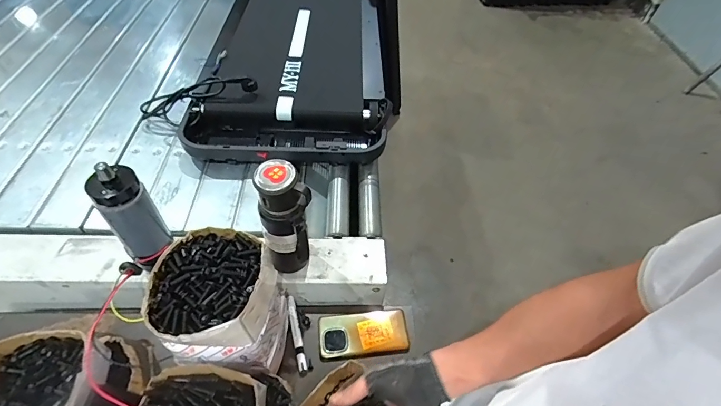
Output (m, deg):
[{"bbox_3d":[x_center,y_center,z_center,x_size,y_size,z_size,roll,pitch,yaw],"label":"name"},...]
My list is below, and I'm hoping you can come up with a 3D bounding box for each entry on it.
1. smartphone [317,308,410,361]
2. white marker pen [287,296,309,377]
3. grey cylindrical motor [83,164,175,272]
[{"bbox_3d":[0.006,0.245,0.705,0.164,0.014,0.082,-3,51,-6],"label":"smartphone"},{"bbox_3d":[-0.118,0.241,0.697,0.018,0.014,0.144,-11,52,-13],"label":"white marker pen"},{"bbox_3d":[-0.377,0.035,0.636,0.076,0.229,0.068,-27,58,-24],"label":"grey cylindrical motor"}]

